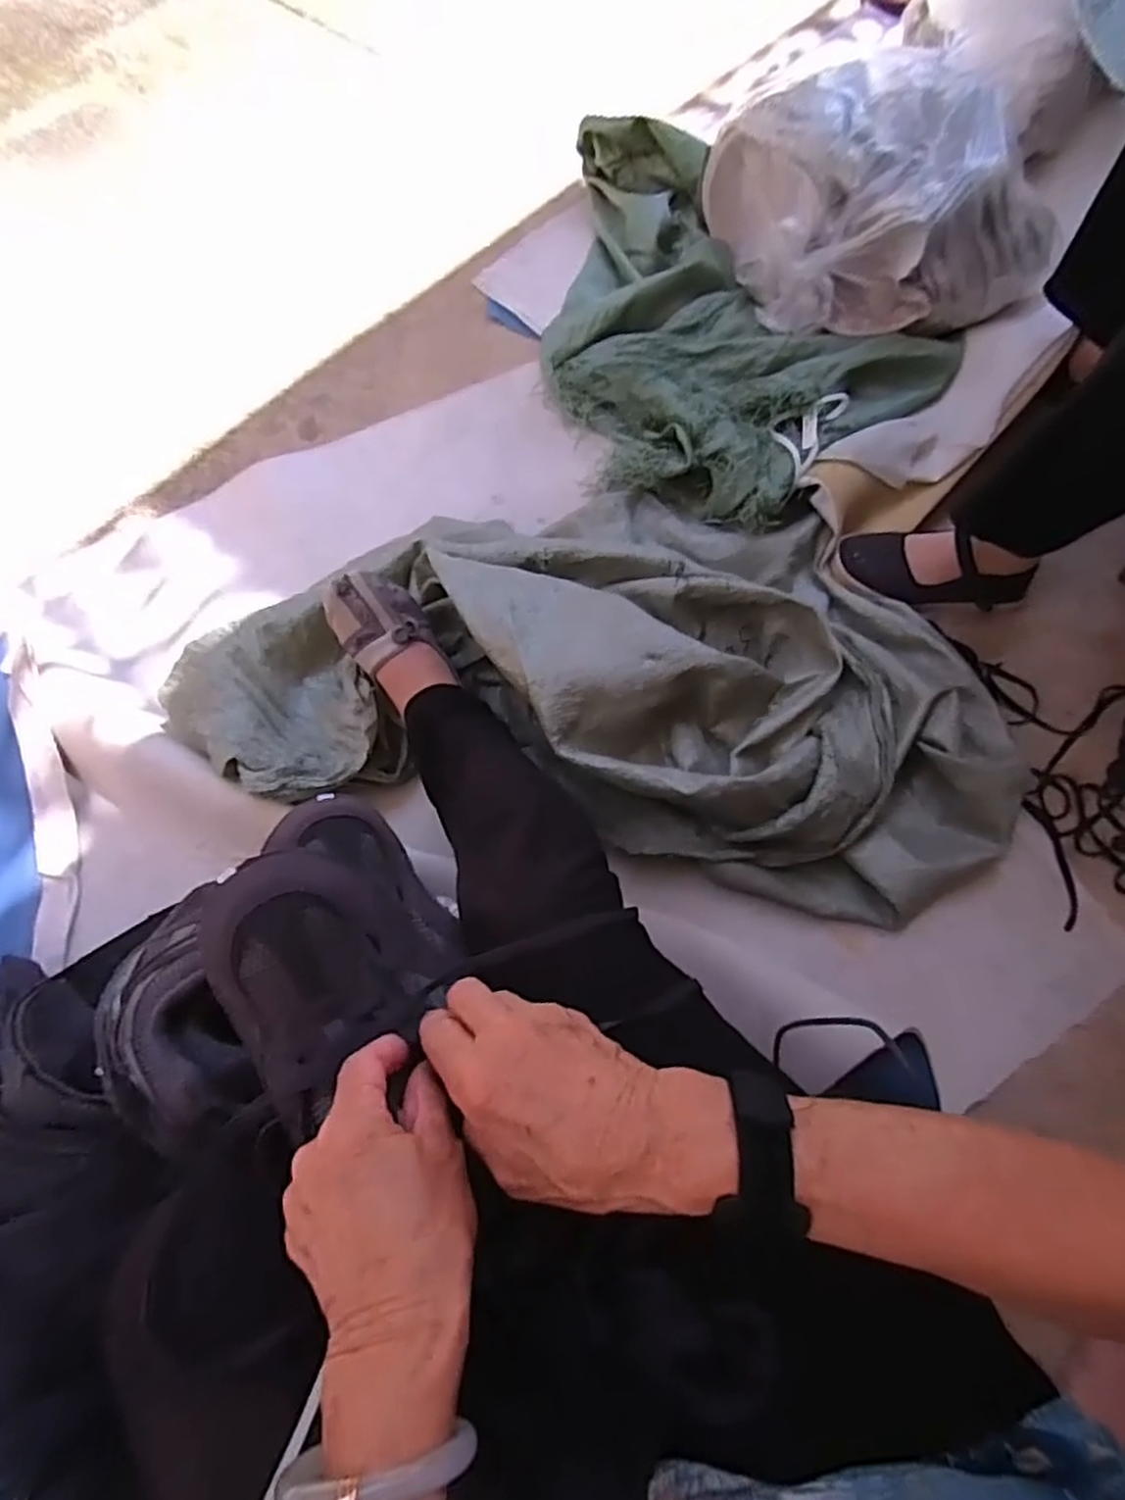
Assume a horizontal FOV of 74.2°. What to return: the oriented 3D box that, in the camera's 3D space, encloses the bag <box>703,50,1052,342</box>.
[{"bbox_3d":[0.457,-0.742,1.005,0.416,0.163,0.338,-15,69,-5],"label":"bag"}]

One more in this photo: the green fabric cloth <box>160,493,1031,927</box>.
[{"bbox_3d":[0.062,-0.101,0.785,0.842,0.158,0.441,11,70,0],"label":"green fabric cloth"}]

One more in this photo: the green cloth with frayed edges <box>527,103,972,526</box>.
[{"bbox_3d":[0.159,-0.599,1.015,0.486,0.097,0.642,-38,78,-15],"label":"green cloth with frayed edges"}]

